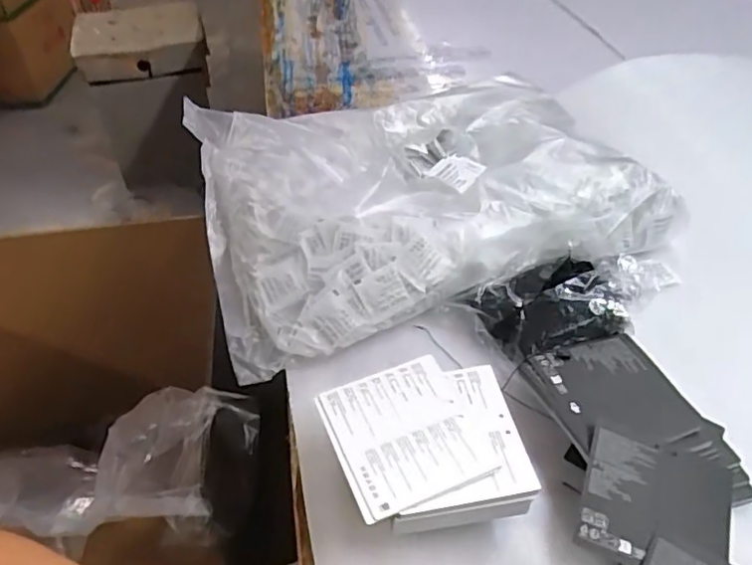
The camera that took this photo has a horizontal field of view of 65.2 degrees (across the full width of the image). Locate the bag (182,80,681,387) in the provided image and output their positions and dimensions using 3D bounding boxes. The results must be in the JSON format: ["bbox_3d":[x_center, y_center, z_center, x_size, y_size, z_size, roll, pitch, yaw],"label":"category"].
[{"bbox_3d":[0.037,-0.116,0.644,0.458,0.077,0.361,-16,45,-16],"label":"bag"}]

